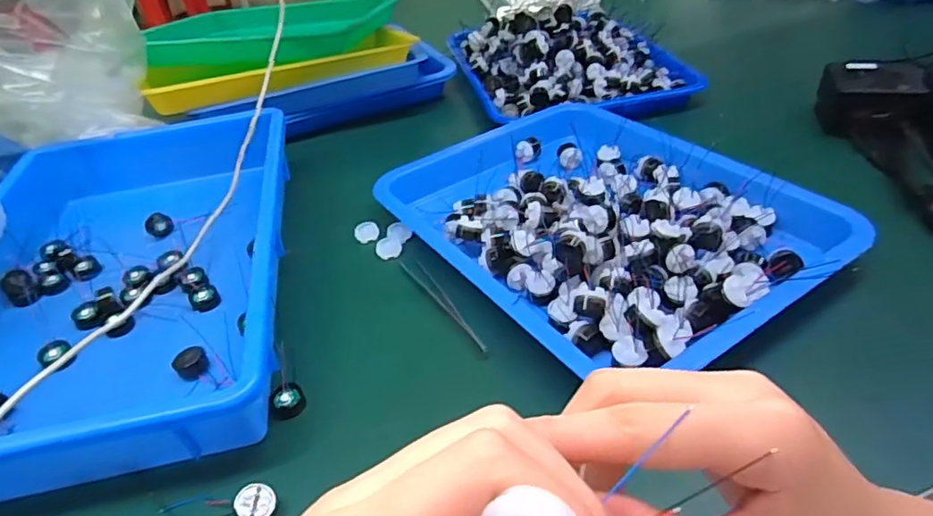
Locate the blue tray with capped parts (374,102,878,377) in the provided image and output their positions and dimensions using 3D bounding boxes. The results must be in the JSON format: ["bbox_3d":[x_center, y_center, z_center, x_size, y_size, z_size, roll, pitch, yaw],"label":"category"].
[{"bbox_3d":[0.097,-0.043,0.481,0.258,0.040,0.347,-26,42,-23],"label":"blue tray with capped parts"}]

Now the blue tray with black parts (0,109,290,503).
[{"bbox_3d":[-0.261,0.011,0.446,0.241,0.064,0.350,-11,38,-6],"label":"blue tray with black parts"}]

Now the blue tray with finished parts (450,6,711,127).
[{"bbox_3d":[0.117,-0.267,0.730,0.239,0.070,0.308,-12,38,-6],"label":"blue tray with finished parts"}]

